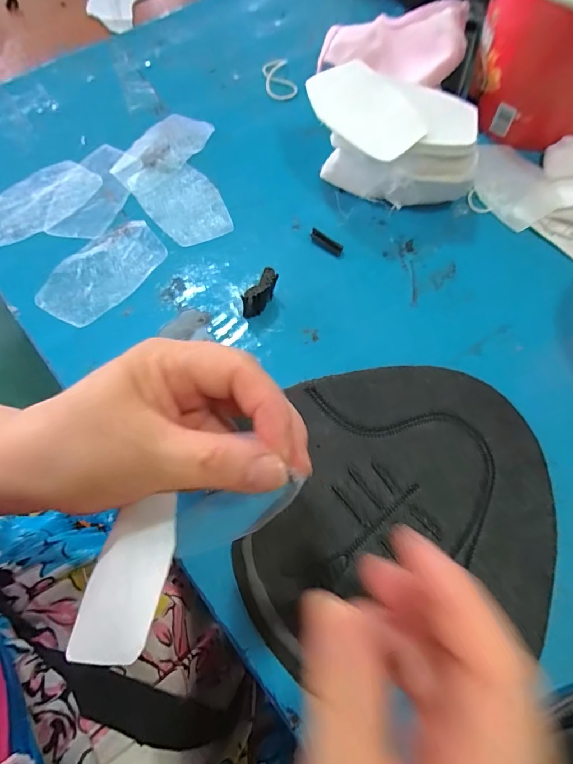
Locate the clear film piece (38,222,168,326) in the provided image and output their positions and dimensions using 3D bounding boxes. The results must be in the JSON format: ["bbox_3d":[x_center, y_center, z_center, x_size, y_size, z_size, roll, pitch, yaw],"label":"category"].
[{"bbox_3d":[-0.129,-0.078,0.303,0.053,0.004,0.090,38,72,14],"label":"clear film piece"}]

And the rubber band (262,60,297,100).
[{"bbox_3d":[-0.007,-0.268,0.380,0.026,0.010,0.046,-10,68,-4],"label":"rubber band"}]

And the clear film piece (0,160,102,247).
[{"bbox_3d":[-0.191,-0.138,0.329,0.054,0.005,0.093,43,74,16],"label":"clear film piece"}]

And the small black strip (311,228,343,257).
[{"bbox_3d":[0.029,-0.102,0.311,0.026,0.009,0.006,32,71,12],"label":"small black strip"}]

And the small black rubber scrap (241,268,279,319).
[{"bbox_3d":[-0.017,-0.059,0.284,0.009,0.024,0.030,33,71,13],"label":"small black rubber scrap"}]

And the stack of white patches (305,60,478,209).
[{"bbox_3d":[0.071,-0.168,0.309,0.127,0.062,0.073,22,69,9],"label":"stack of white patches"}]

